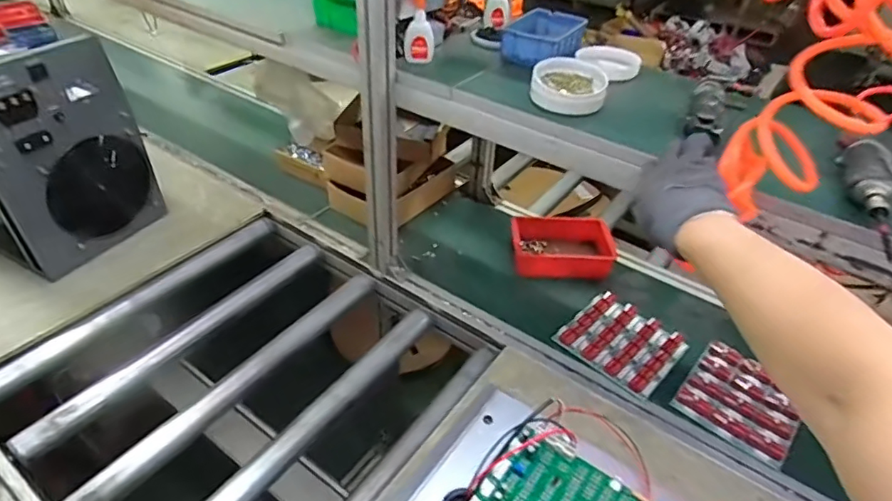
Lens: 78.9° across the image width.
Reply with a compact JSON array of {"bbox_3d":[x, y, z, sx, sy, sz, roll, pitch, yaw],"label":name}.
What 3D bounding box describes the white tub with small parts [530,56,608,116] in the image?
[{"bbox_3d":[0.178,-0.237,0.787,0.104,0.047,0.114,12,40,10],"label":"white tub with small parts"}]

